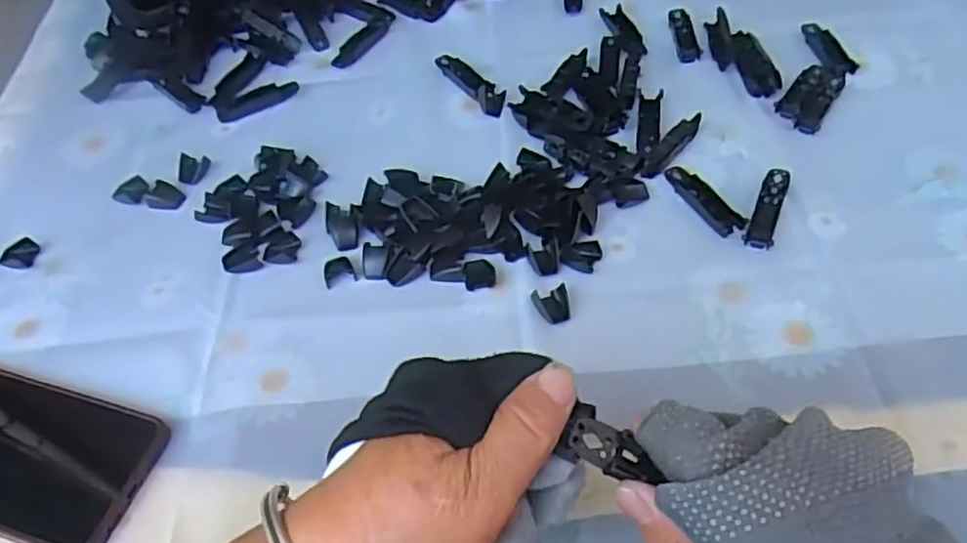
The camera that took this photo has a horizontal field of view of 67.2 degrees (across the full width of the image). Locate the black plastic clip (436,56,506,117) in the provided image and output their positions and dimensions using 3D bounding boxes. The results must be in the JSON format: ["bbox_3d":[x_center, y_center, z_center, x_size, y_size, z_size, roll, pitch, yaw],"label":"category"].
[{"bbox_3d":[-0.010,-0.146,0.558,0.019,0.008,0.086,-29,55,-16],"label":"black plastic clip"}]

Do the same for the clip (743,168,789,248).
[{"bbox_3d":[0.178,-0.041,0.453,0.016,0.007,0.067,19,56,19],"label":"clip"}]

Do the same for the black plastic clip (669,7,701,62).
[{"bbox_3d":[0.157,-0.187,0.572,0.016,0.004,0.065,-4,52,3],"label":"black plastic clip"}]

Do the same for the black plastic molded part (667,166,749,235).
[{"bbox_3d":[0.139,-0.047,0.464,0.018,0.005,0.066,-24,53,-13],"label":"black plastic molded part"}]

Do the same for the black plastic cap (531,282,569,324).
[{"bbox_3d":[0.039,0.018,0.422,0.021,0.010,0.025,-6,52,2],"label":"black plastic cap"}]

